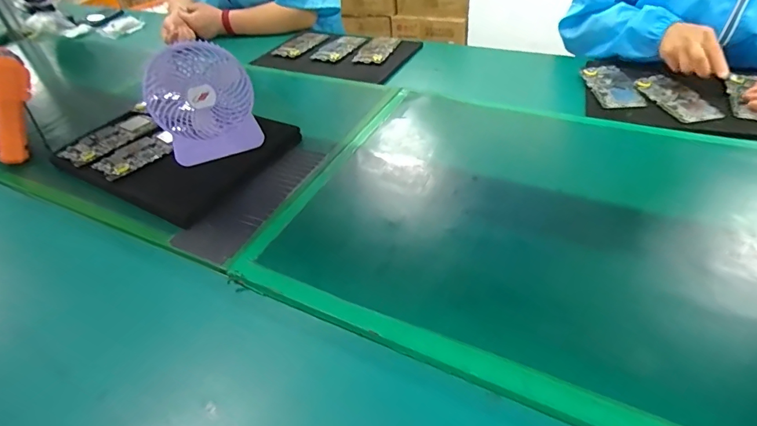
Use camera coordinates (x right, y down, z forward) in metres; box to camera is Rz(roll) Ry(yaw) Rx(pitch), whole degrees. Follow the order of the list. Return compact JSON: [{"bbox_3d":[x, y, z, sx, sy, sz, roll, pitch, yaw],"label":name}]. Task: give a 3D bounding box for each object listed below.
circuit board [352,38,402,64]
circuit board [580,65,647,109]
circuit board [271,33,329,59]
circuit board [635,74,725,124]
[{"bbox_3d":[-0.006,-0.377,0.996,0.075,0.010,0.124,13,45,21],"label":"circuit board"},{"bbox_3d":[0.424,-0.233,0.786,0.075,0.007,0.154,-3,41,5],"label":"circuit board"},{"bbox_3d":[-0.195,-0.425,1.077,0.081,0.013,0.145,20,48,27],"label":"circuit board"},{"bbox_3d":[0.505,-0.198,0.733,0.074,0.007,0.152,-10,41,-3],"label":"circuit board"}]

